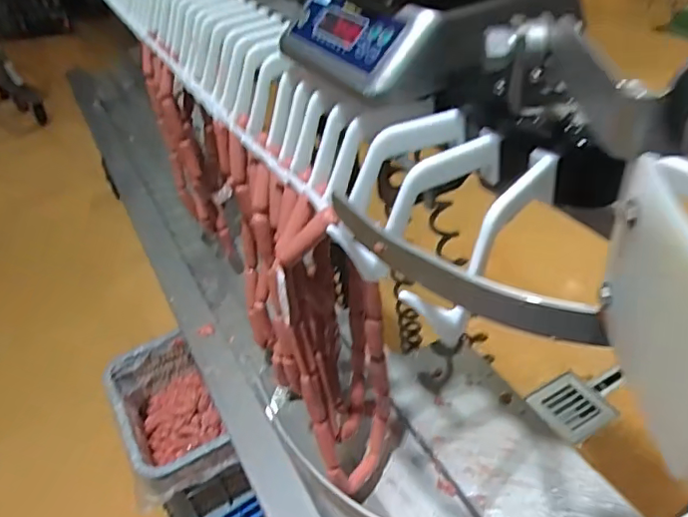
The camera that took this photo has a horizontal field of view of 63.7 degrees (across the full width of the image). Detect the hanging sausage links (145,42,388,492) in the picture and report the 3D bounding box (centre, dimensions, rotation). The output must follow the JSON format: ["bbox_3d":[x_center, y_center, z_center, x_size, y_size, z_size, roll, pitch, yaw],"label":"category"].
[{"bbox_3d":[-0.167,-0.046,1.001,0.119,0.525,0.812,-22,41,-17],"label":"hanging sausage links"}]

